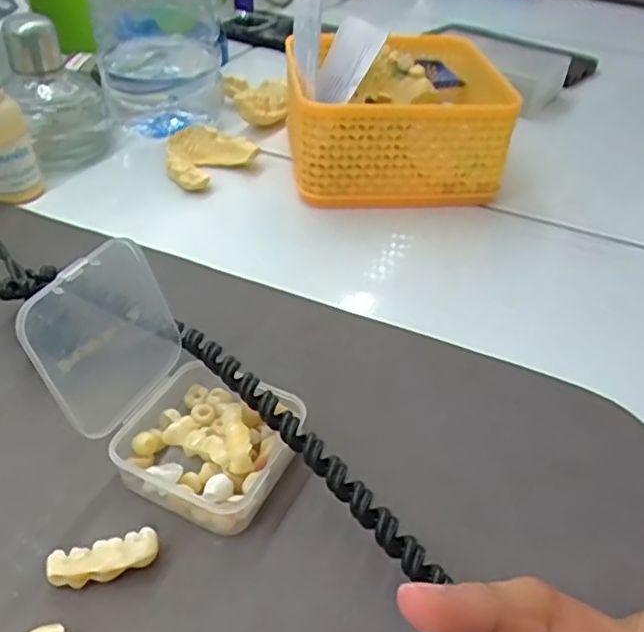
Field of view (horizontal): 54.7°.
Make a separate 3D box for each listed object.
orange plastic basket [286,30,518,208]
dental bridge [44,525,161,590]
[{"bbox_3d":[0.044,-0.137,0.416,0.133,0.067,0.136,0,40,-4],"label":"orange plastic basket"},{"bbox_3d":[-0.068,0.077,0.194,0.033,0.009,0.014,-8,42,-14],"label":"dental bridge"}]

